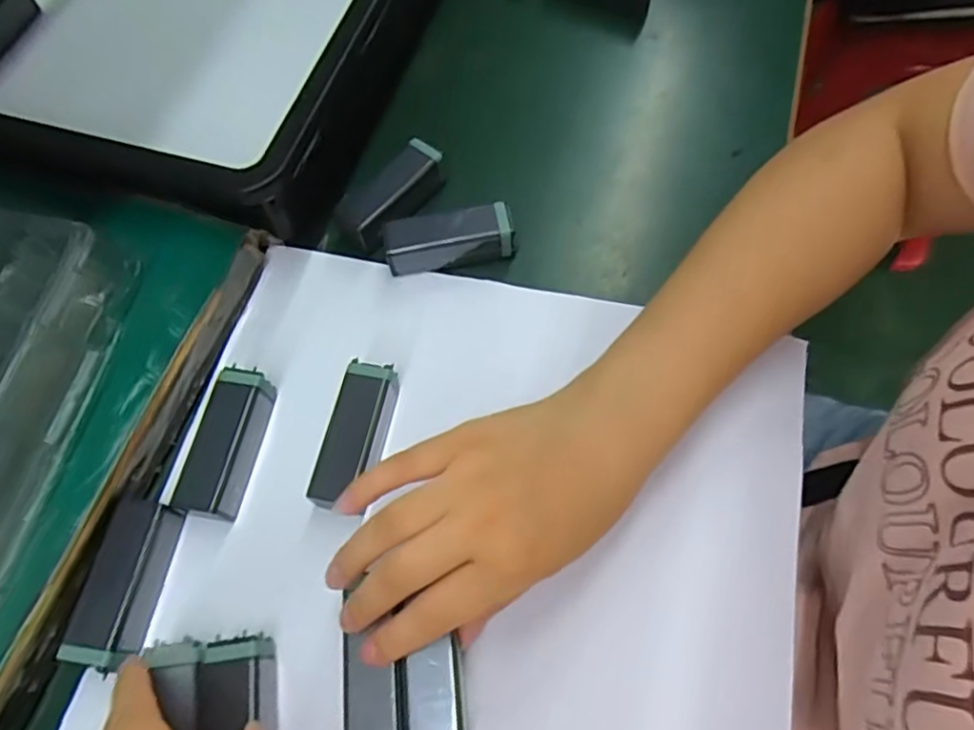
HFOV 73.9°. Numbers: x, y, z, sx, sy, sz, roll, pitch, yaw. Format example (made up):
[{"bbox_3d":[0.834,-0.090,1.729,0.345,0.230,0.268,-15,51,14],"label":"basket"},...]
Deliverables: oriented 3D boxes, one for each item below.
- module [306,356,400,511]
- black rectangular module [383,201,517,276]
[{"bbox_3d":[-0.068,0.041,0.344,0.029,0.034,0.076,13,67,5],"label":"module"},{"bbox_3d":[-0.022,-0.073,0.388,0.074,0.031,0.025,-7,67,-3],"label":"black rectangular module"}]

